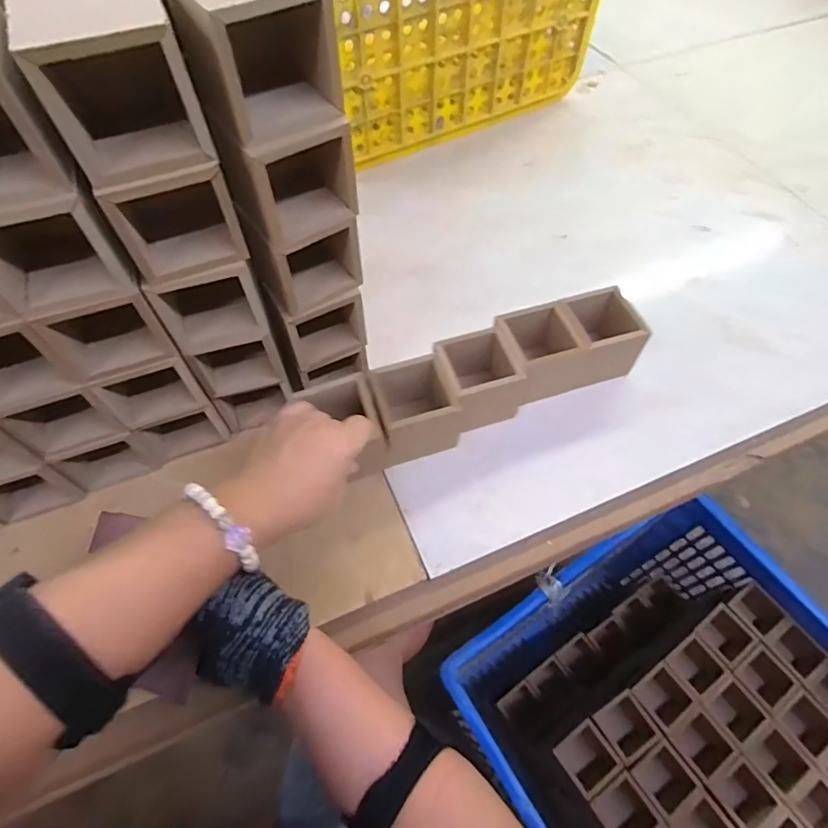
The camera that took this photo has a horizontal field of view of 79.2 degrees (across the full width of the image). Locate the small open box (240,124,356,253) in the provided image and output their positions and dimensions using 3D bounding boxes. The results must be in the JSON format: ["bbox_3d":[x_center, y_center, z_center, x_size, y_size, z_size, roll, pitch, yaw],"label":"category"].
[{"bbox_3d":[-0.070,-0.141,0.303,0.063,0.063,0.034,-34,64,-18],"label":"small open box"}]

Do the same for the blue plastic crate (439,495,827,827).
[{"bbox_3d":[0.401,0.550,0.706,0.457,0.420,0.661,-28,62,-15],"label":"blue plastic crate"}]

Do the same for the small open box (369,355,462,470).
[{"bbox_3d":[0.001,0.000,0.424,0.067,0.064,0.069,-17,60,-9],"label":"small open box"}]

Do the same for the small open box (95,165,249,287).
[{"bbox_3d":[-0.138,-0.114,0.290,0.065,0.069,0.045,-20,61,-11],"label":"small open box"}]

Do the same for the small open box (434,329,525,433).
[{"bbox_3d":[0.055,-0.027,0.440,0.066,0.064,0.073,-21,61,-11],"label":"small open box"}]

